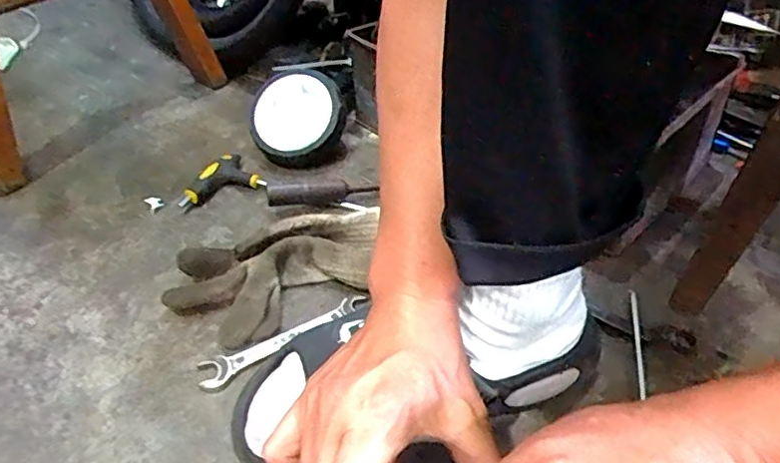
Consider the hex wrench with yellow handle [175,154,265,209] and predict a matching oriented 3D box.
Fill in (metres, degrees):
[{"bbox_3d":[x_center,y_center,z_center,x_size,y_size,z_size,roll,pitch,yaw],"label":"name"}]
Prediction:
[{"bbox_3d":[-0.184,-0.056,0.650,0.086,0.024,0.052,-17,45,-16],"label":"hex wrench with yellow handle"}]

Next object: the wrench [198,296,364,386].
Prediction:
[{"bbox_3d":[-0.085,0.088,0.502,0.146,0.005,0.025,-23,46,-21],"label":"wrench"}]

